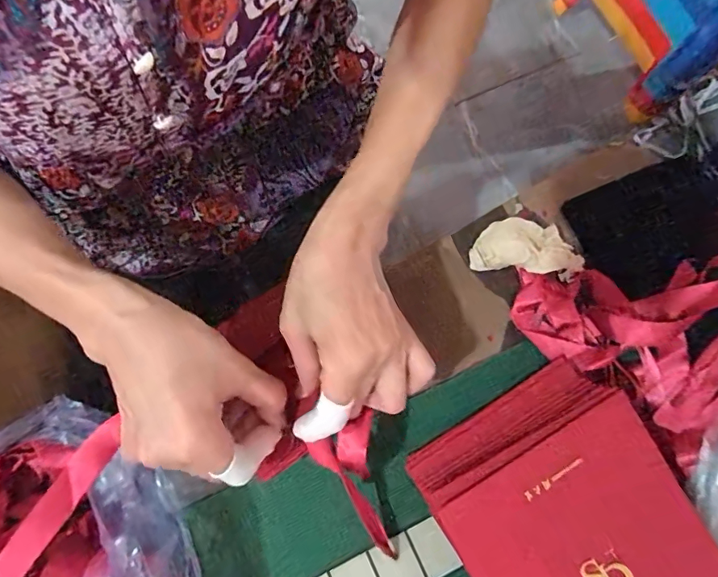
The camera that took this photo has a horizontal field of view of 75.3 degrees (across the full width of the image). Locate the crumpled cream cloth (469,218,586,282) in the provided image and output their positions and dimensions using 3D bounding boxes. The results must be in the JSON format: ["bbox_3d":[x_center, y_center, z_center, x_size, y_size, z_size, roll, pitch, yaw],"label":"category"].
[{"bbox_3d":[0.139,-0.034,0.383,0.086,0.023,0.044,9,79,1],"label":"crumpled cream cloth"}]

